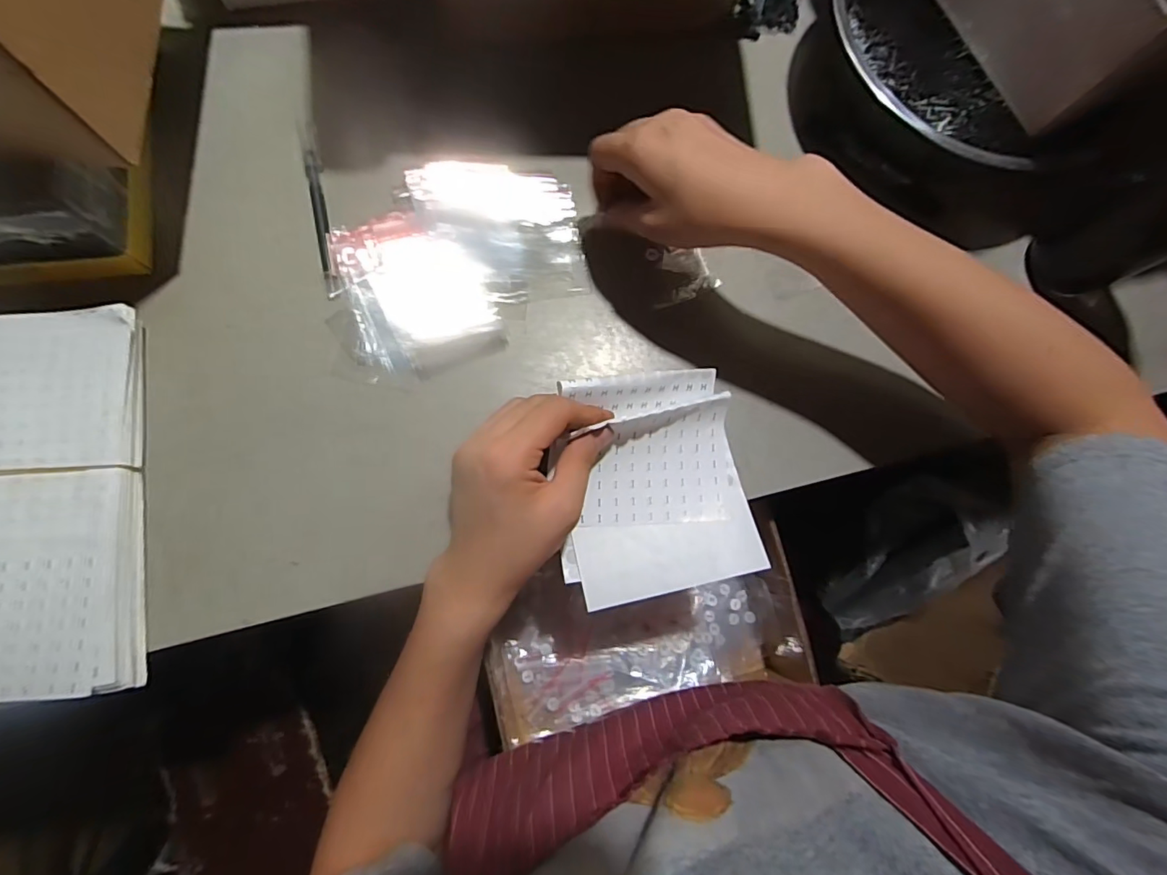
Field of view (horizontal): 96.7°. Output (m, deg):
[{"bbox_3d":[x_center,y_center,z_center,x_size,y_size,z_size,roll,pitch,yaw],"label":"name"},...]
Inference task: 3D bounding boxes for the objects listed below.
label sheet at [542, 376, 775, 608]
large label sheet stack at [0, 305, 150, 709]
[{"bbox_3d":[0.048,0.030,0.342,0.129,0.046,0.142,-12,83,-7],"label":"label sheet"},{"bbox_3d":[-0.345,0.039,0.315,0.137,0.024,0.233,-5,82,-6],"label":"large label sheet stack"}]

